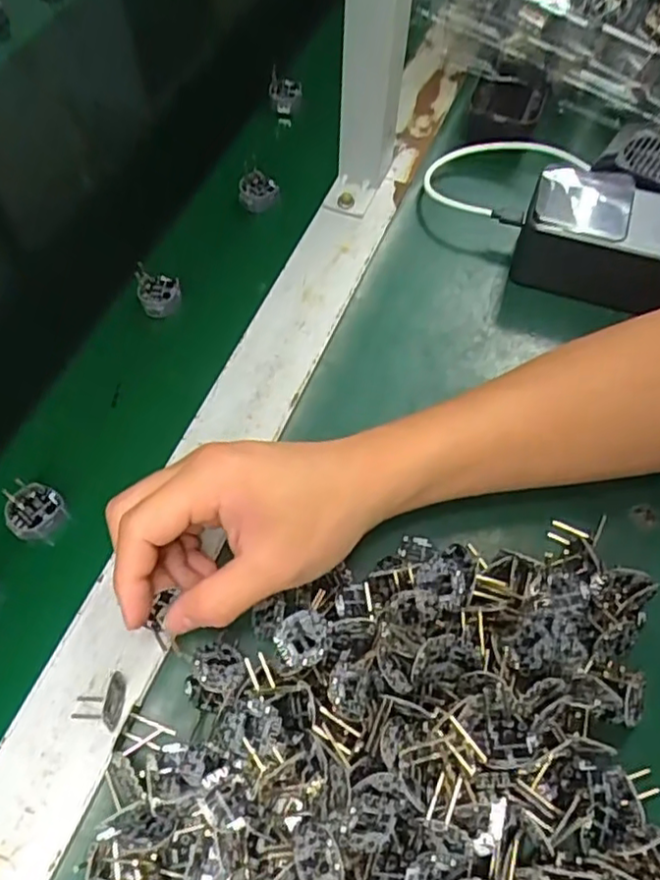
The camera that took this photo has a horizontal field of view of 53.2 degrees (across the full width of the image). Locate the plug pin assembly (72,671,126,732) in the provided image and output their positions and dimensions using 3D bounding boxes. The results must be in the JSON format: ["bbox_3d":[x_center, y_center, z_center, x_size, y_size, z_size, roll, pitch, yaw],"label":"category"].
[{"bbox_3d":[-0.105,0.117,0.299,0.022,0.013,0.023,11,62,4],"label":"plug pin assembly"}]

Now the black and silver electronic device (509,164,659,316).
[{"bbox_3d":[0.184,-0.119,0.407,0.127,0.055,0.053,18,63,8],"label":"black and silver electronic device"}]

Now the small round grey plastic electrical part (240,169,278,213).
[{"bbox_3d":[-0.051,-0.176,0.467,0.026,0.023,0.020,-6,62,-5],"label":"small round grey plastic electrical part"}]

